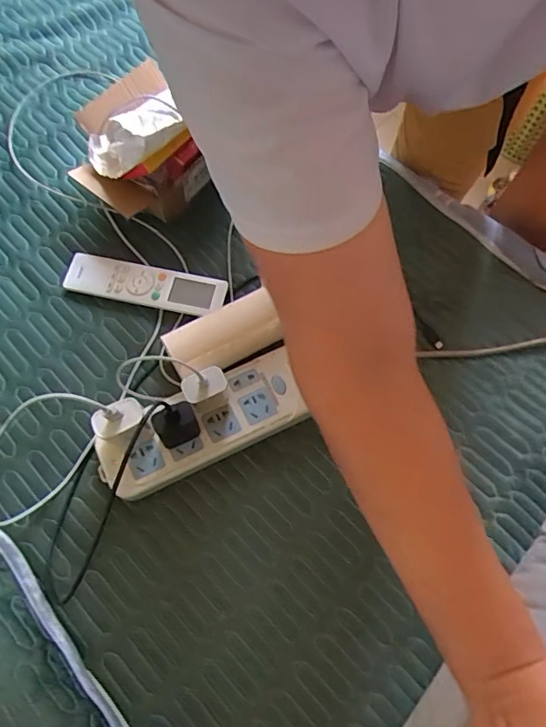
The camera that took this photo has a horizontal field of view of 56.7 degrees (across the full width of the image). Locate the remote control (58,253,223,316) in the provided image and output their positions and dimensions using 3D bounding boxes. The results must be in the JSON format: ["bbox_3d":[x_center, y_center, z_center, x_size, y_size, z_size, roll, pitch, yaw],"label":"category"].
[{"bbox_3d":[-0.150,-0.093,0.593,0.187,0.014,0.050,13,68,3],"label":"remote control"}]

